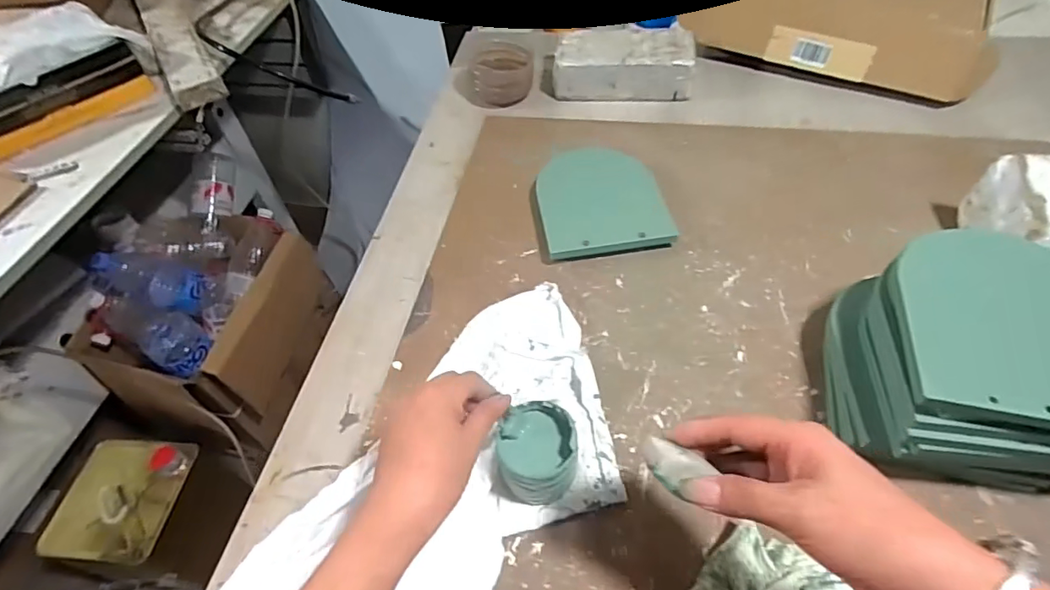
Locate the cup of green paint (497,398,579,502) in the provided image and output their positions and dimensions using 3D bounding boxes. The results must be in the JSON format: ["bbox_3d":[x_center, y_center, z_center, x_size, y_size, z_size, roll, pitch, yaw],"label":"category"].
[{"bbox_3d":[0.009,0.129,0.437,0.061,0.059,0.066,-1,53,1],"label":"cup of green paint"}]

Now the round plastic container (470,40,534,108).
[{"bbox_3d":[-0.036,-0.345,0.829,0.094,0.056,0.091,-2,52,3],"label":"round plastic container"}]

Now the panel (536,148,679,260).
[{"bbox_3d":[0.090,-0.114,0.622,0.143,0.016,0.135,-9,72,-2],"label":"panel"}]

